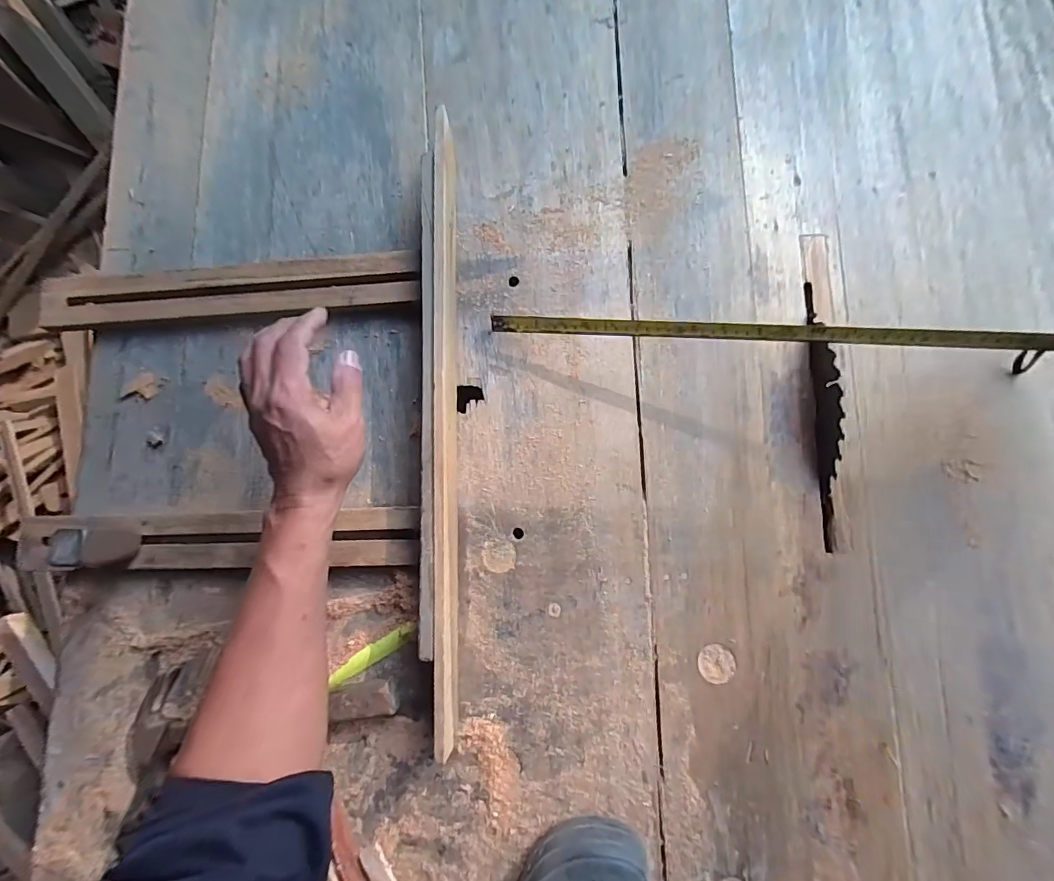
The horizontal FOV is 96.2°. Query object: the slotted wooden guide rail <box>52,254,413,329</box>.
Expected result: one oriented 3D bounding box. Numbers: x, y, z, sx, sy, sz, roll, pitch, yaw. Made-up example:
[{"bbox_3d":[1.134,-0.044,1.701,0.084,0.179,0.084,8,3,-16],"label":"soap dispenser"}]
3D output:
[{"bbox_3d":[-0.328,-0.155,0.505,0.429,0.028,0.066,-2,82,3],"label":"slotted wooden guide rail"}]

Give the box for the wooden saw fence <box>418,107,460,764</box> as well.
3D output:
[{"bbox_3d":[-0.084,-0.021,0.461,0.025,0.056,0.585,-2,82,3],"label":"wooden saw fence"}]

